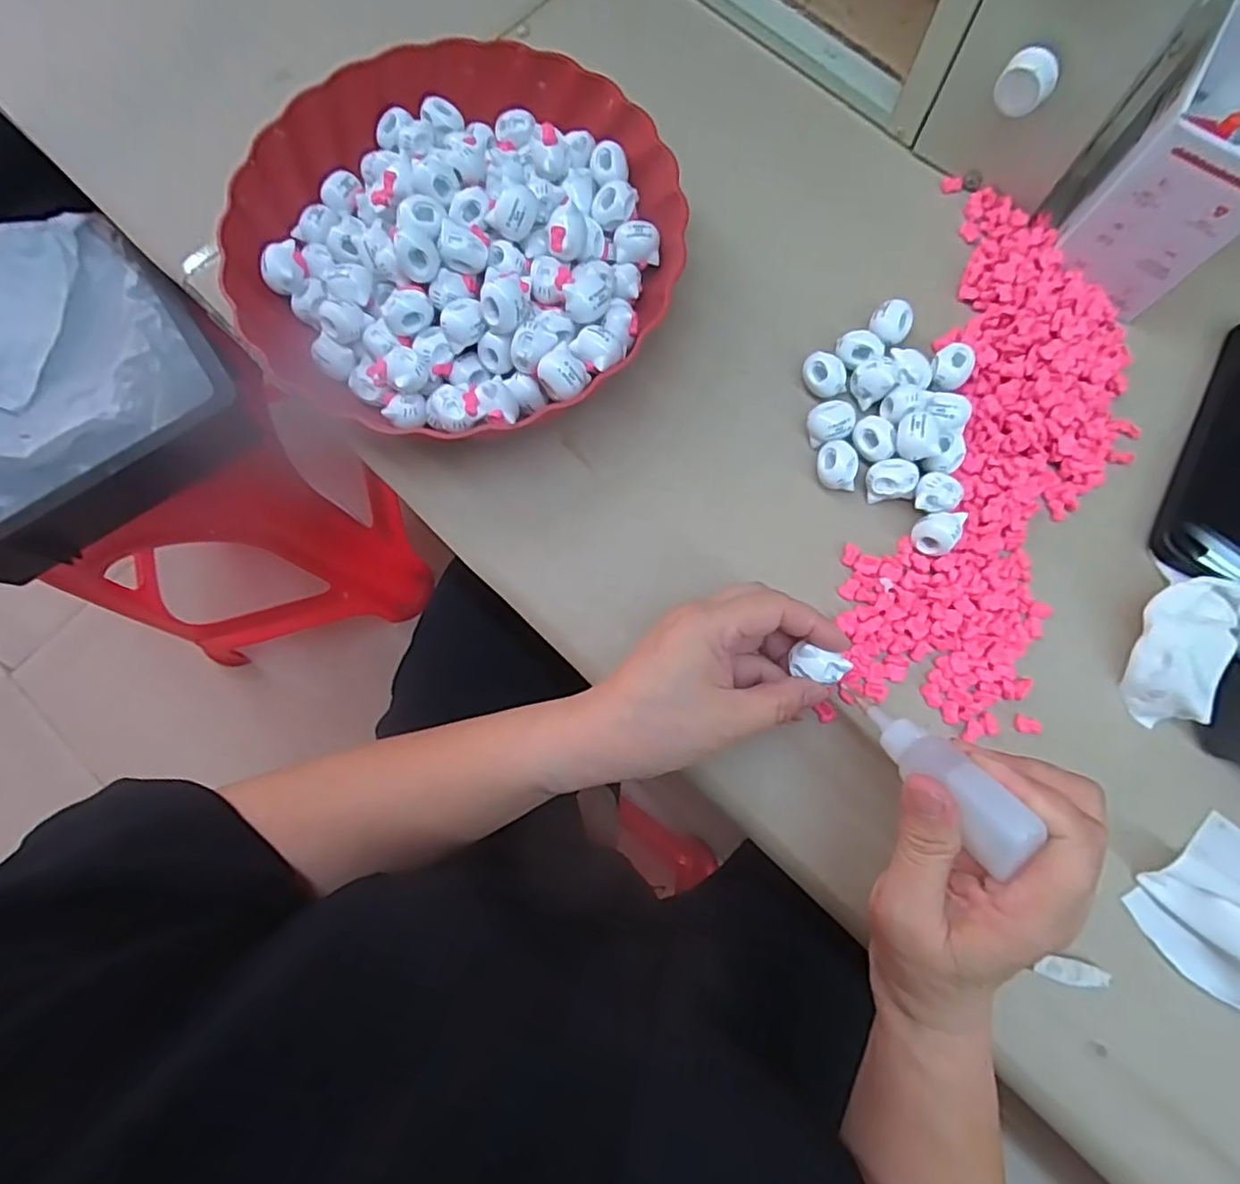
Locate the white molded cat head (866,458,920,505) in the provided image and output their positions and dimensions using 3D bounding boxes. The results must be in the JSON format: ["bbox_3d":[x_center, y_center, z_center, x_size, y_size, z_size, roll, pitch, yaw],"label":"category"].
[{"bbox_3d":[0.147,-0.061,0.339,0.024,0.017,0.021,-4,77,-1],"label":"white molded cat head"}]

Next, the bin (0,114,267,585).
[{"bbox_3d":[-0.623,-0.246,0.633,0.327,0.108,0.478,-39,80,-8],"label":"bin"}]

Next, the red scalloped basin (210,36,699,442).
[{"bbox_3d":[-0.089,-0.199,0.351,0.238,0.058,0.233,0,77,0],"label":"red scalloped basin"}]

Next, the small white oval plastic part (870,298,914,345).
[{"bbox_3d":[0.156,-0.155,0.365,0.022,0.020,0.024,35,80,8],"label":"small white oval plastic part"}]

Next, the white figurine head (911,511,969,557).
[{"bbox_3d":[0.167,-0.032,0.326,0.022,0.020,0.021,0,77,0],"label":"white figurine head"}]

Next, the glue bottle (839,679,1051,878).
[{"bbox_3d":[0.121,0.068,0.244,0.020,0.025,0.086,-30,34,-6],"label":"glue bottle"}]

